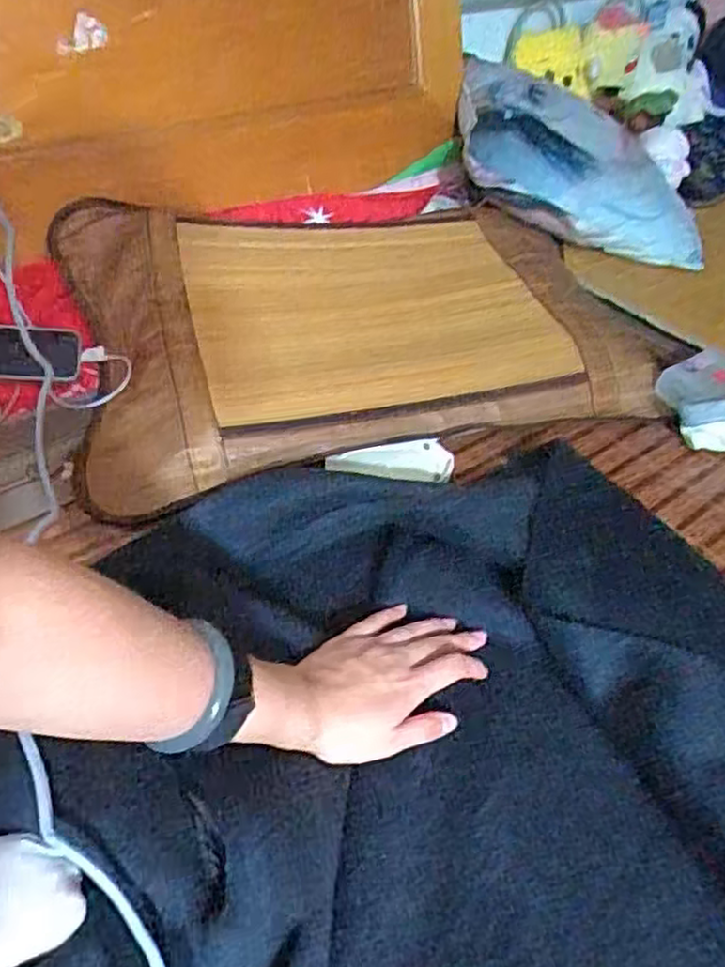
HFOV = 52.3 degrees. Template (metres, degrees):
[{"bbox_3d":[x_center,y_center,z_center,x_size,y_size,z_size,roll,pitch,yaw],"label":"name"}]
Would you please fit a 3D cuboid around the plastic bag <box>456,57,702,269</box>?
[{"bbox_3d":[0.296,-0.439,1.016,0.332,0.168,0.210,2,43,0],"label":"plastic bag"}]

